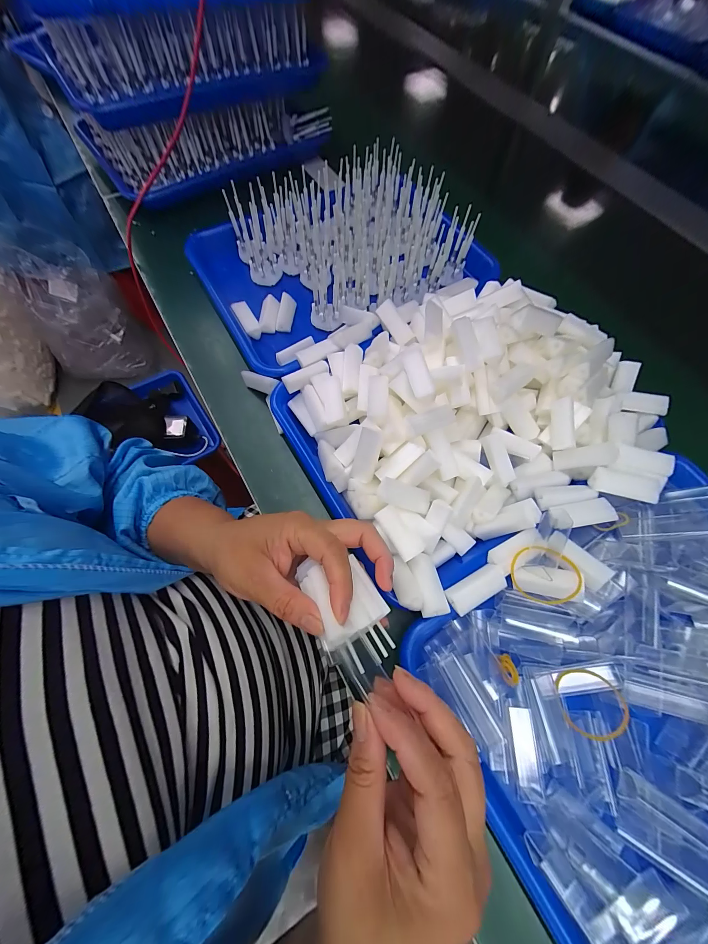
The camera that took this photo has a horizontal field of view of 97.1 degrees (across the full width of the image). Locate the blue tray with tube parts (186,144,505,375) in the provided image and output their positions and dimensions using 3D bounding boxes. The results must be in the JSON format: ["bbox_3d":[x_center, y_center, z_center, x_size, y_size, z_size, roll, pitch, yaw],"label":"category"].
[{"bbox_3d":[-0.010,-0.268,0.385,0.337,0.076,0.240,-29,72,-13],"label":"blue tray with tube parts"}]

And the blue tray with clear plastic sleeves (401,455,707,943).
[{"bbox_3d":[0.221,0.150,0.227,0.310,0.054,0.240,-28,72,-12],"label":"blue tray with clear plastic sleeves"}]

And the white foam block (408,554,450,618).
[{"bbox_3d":[0.058,0.087,0.245,0.021,0.011,0.047,-7,45,-5],"label":"white foam block"}]

